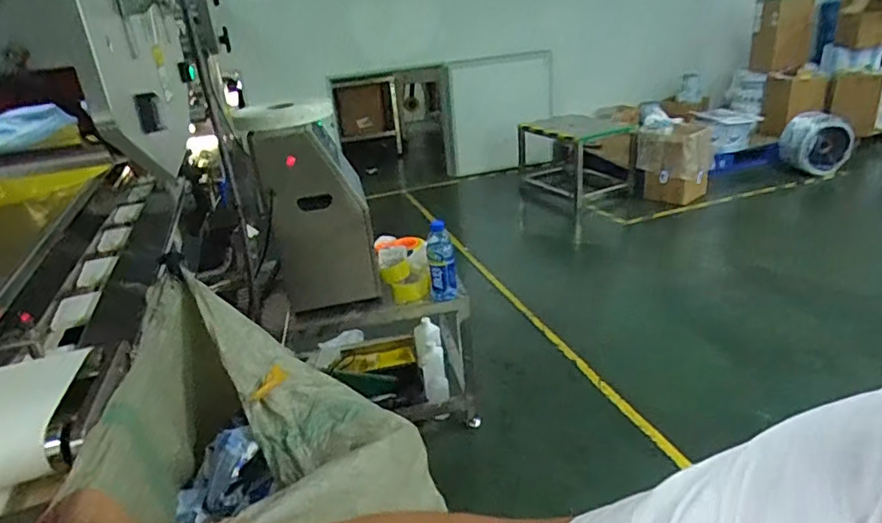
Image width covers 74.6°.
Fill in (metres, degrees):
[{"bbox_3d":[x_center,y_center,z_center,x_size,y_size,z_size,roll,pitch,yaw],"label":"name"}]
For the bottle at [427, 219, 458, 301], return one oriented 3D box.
[{"bbox_3d":[0.001,0.000,1.699,0.076,0.229,0.061,-5,24,0],"label":"bottle"}]

